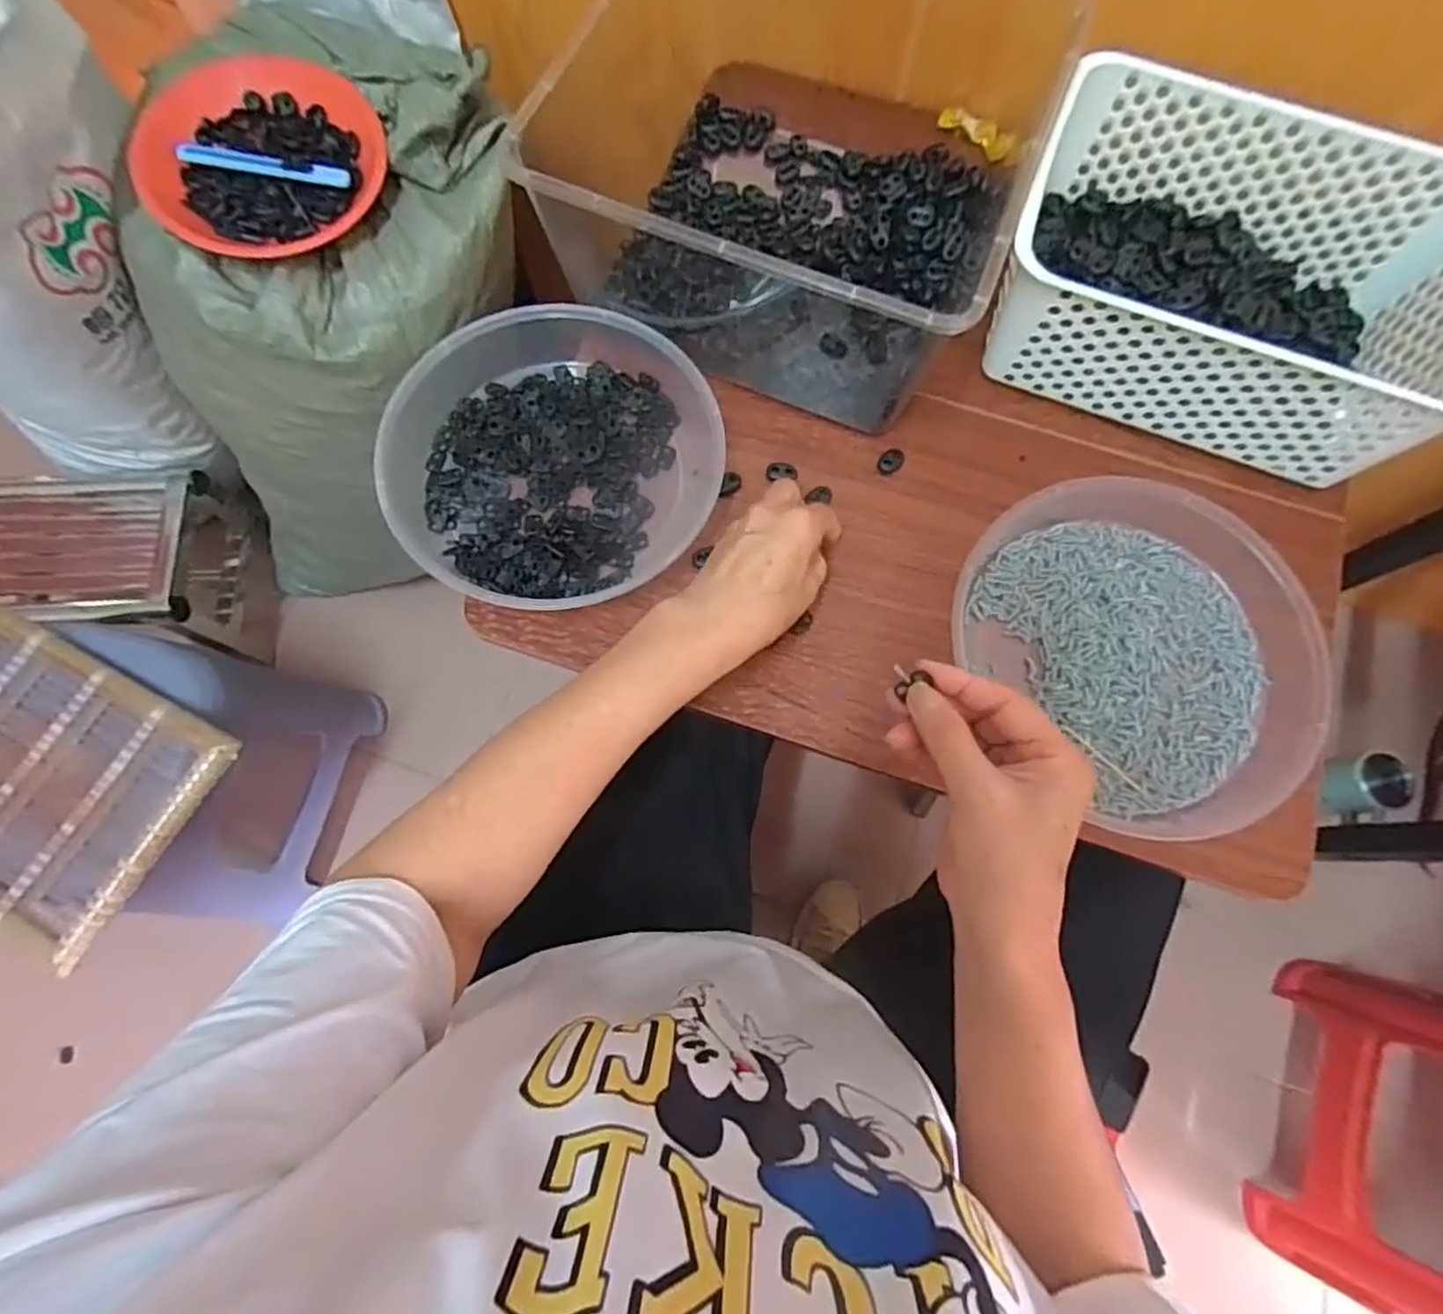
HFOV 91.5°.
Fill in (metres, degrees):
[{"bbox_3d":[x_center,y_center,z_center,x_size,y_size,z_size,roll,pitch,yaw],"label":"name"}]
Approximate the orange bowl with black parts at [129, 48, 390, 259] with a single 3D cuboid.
[{"bbox_3d":[-0.389,-0.431,0.601,0.188,0.037,0.192,0,75,-1],"label":"orange bowl with black parts"}]

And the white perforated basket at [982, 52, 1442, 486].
[{"bbox_3d":[0.351,-0.263,0.498,0.303,0.115,0.202,21,76,4],"label":"white perforated basket"}]

